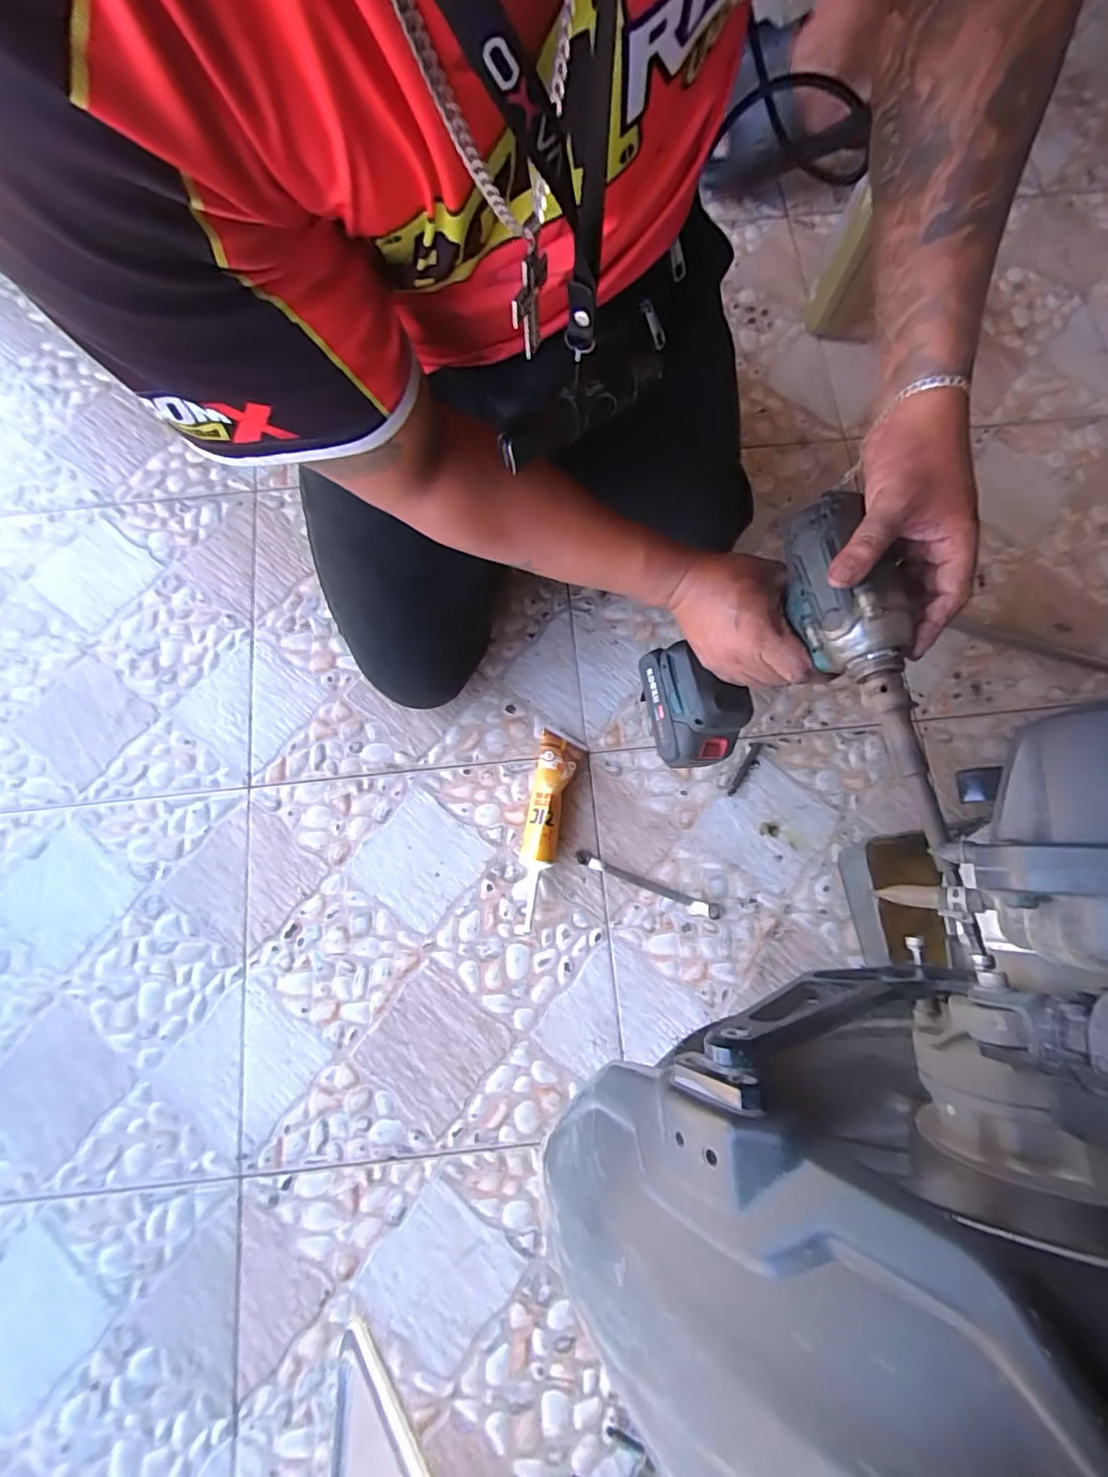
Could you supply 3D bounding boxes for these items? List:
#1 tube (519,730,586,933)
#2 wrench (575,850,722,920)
[{"bbox_3d":[-0.010,0.100,0.638,0.050,0.044,0.215,11,77,3],"label":"tube"},{"bbox_3d":[0.106,0.165,0.637,0.170,0.010,0.017,21,77,5],"label":"wrench"}]

